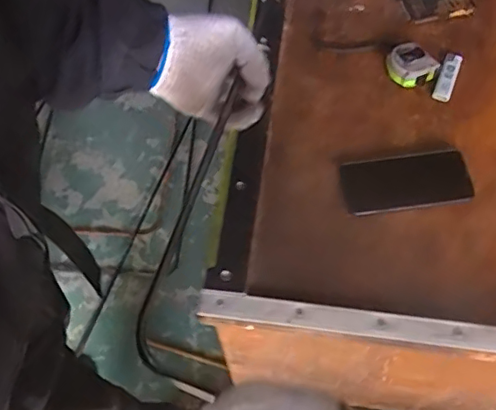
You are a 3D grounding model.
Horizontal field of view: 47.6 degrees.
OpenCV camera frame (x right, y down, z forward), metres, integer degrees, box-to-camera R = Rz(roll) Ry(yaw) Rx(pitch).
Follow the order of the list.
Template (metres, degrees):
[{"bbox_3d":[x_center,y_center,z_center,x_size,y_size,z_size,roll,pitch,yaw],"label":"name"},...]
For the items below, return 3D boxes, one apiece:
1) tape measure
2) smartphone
[{"bbox_3d":[0.223,-0.193,0.769,0.051,0.030,0.061,-35,68,-15],"label":"tape measure"},{"bbox_3d":[0.198,-0.031,0.706,0.153,0.008,0.076,-9,64,-4],"label":"smartphone"}]

